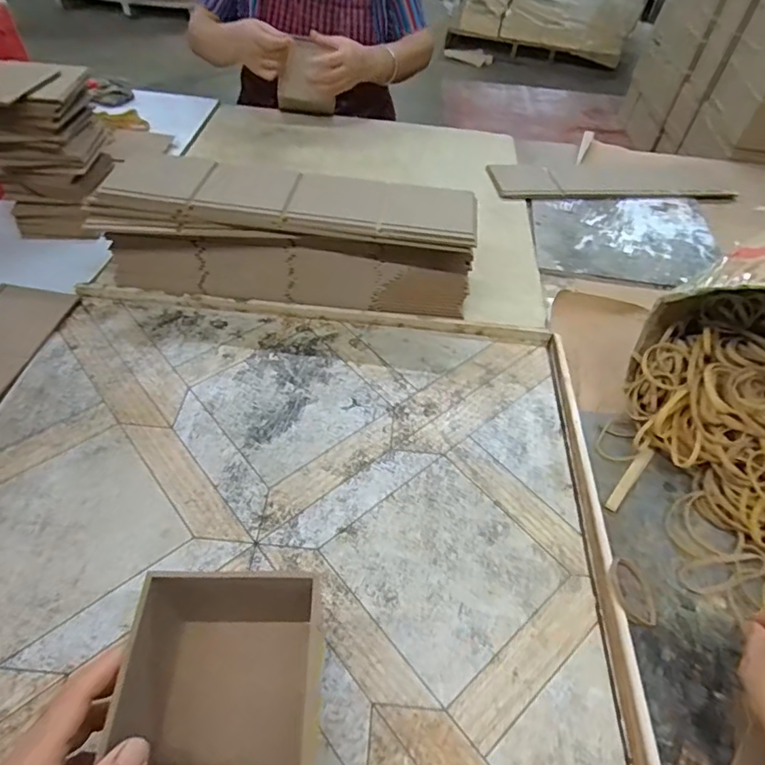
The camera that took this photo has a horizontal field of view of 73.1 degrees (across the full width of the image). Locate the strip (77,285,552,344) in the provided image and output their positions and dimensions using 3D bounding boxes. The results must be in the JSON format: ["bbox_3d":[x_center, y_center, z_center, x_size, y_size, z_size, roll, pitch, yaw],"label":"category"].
[{"bbox_3d":[-0.090,-0.093,0.663,0.596,0.015,0.021,7,49,1],"label":"strip"}]

